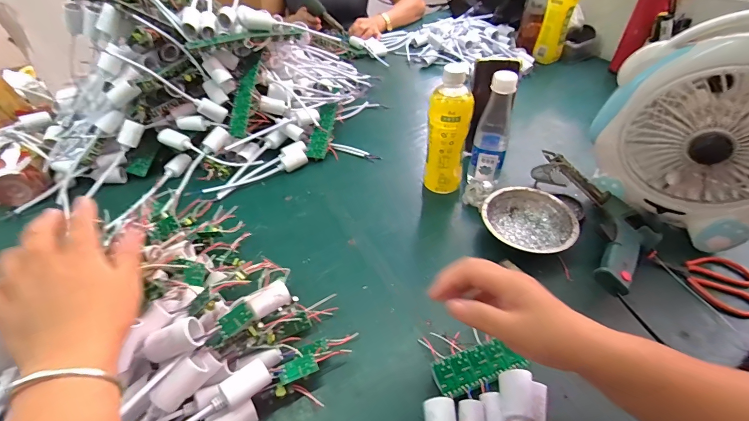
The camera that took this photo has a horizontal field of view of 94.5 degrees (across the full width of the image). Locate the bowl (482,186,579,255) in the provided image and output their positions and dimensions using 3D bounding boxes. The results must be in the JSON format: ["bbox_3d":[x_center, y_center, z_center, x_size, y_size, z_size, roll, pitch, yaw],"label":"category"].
[{"bbox_3d":[0.224,0.021,0.516,0.125,0.042,0.123,-1,45,1],"label":"bowl"}]

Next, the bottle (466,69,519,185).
[{"bbox_3d":[0.189,-0.123,0.547,0.055,0.181,0.054,13,47,15],"label":"bottle"}]

